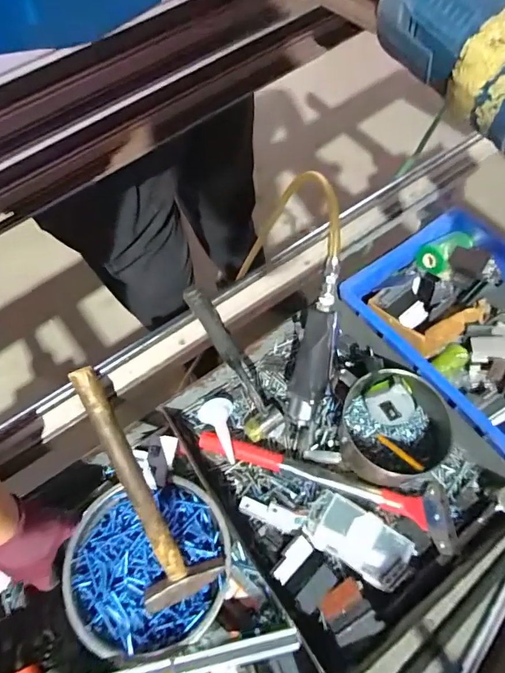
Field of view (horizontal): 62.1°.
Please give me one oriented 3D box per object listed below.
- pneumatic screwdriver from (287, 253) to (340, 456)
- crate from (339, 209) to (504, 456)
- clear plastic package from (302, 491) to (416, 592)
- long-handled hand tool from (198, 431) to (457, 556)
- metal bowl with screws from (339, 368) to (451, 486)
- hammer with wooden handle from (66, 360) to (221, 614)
[{"bbox_3d":[0.085,0.038,0.600,0.054,0.040,0.290,12,108,10],"label":"pneumatic screwdriver"},{"bbox_3d":[0.349,-0.017,0.656,0.277,0.090,0.348,-35,66,-13],"label":"crate"},{"bbox_3d":[0.142,0.276,0.570,0.138,0.017,0.073,27,68,16],"label":"clear plastic package"},{"bbox_3d":[0.095,0.217,0.599,0.369,0.037,0.094,10,64,9],"label":"long-handled hand tool"},{"bbox_3d":[0.199,0.129,0.603,0.132,0.090,0.145,-2,63,3],"label":"metal bowl with screws"},{"bbox_3d":[-0.135,0.176,0.491,0.091,0.021,0.303,-23,100,-8],"label":"hammer with wooden handle"}]

